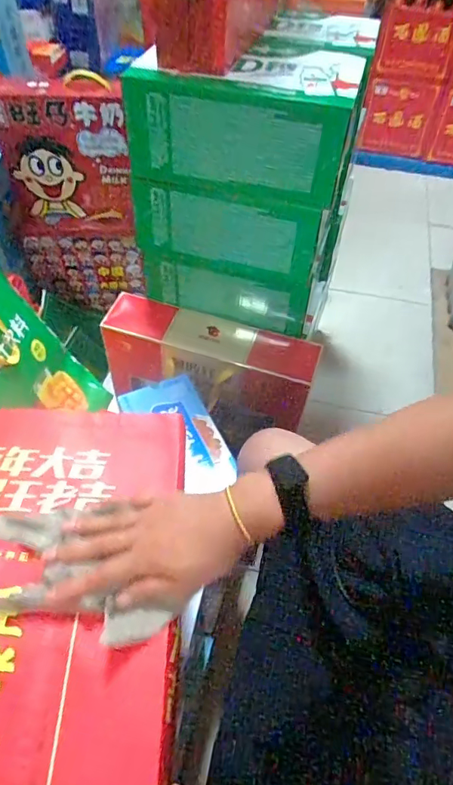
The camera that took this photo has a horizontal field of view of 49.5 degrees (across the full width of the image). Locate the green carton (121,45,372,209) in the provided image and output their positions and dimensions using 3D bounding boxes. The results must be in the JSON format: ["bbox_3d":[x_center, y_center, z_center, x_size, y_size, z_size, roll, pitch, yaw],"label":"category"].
[{"bbox_3d":[0.023,-0.422,0.770,0.325,0.155,0.156,12,52,10],"label":"green carton"}]

